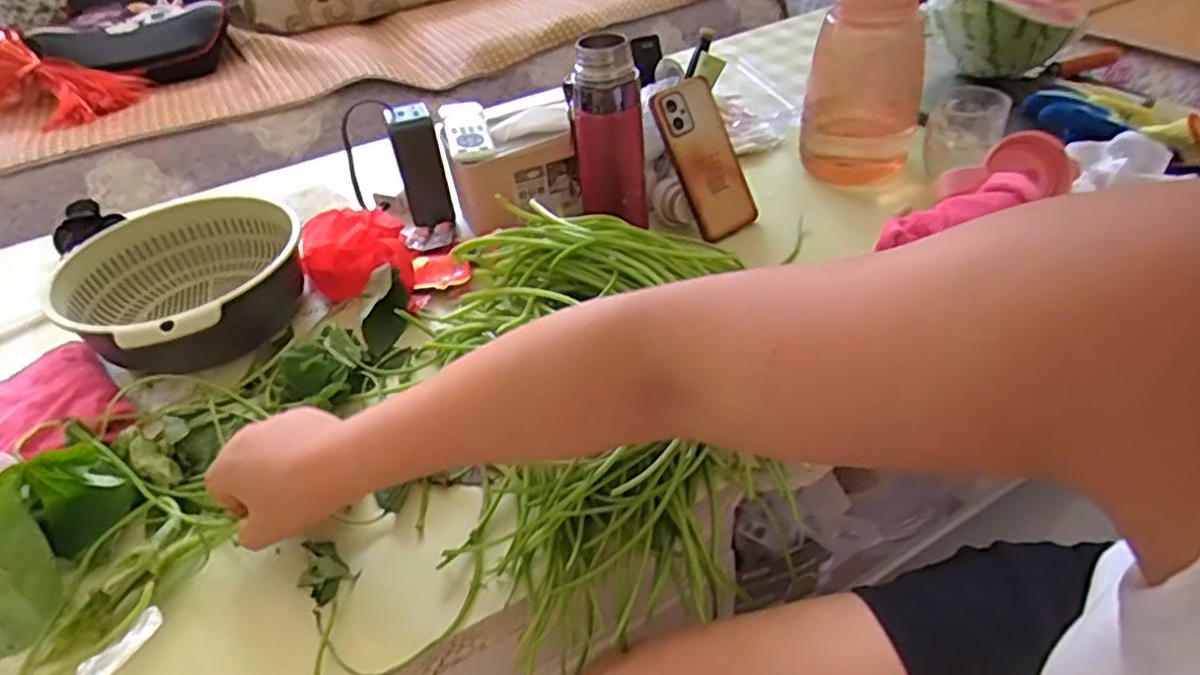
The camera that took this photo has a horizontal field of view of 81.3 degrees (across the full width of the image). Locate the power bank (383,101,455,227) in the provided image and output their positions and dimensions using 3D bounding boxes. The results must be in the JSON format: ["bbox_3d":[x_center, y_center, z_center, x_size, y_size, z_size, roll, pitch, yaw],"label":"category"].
[{"bbox_3d":[-0.198,-0.190,0.779,0.049,0.132,0.021,-16,41,-12],"label":"power bank"}]

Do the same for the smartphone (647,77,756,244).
[{"bbox_3d":[0.113,-0.187,0.736,0.072,0.164,0.013,-32,20,-12],"label":"smartphone"}]

